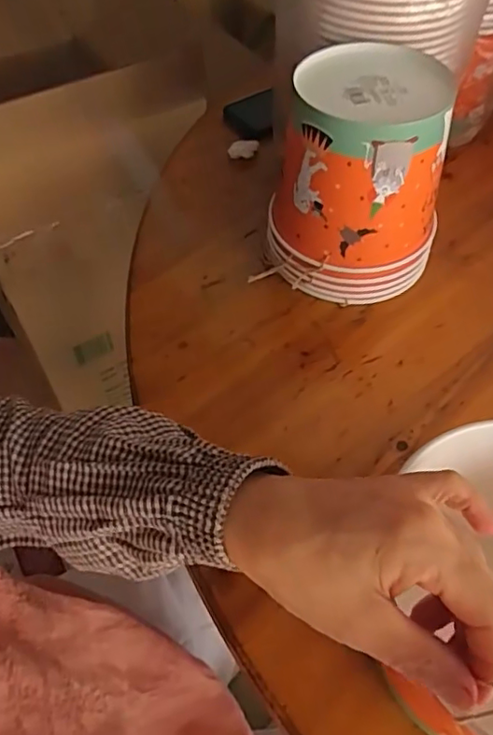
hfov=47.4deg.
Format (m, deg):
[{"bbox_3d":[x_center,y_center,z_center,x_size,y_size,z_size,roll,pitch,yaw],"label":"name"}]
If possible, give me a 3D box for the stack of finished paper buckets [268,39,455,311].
[{"bbox_3d":[0.106,-0.167,0.517,0.147,0.179,0.132,15,54,10],"label":"stack of finished paper buckets"}]

